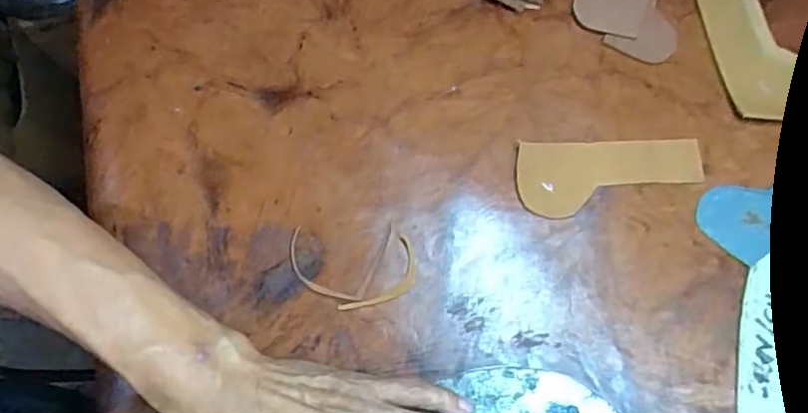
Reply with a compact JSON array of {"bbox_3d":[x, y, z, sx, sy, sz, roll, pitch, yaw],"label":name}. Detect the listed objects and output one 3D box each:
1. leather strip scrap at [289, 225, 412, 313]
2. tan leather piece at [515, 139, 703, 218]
[{"bbox_3d":[-0.034,0.039,0.385,0.080,0.004,0.055,-6,66,3],"label":"leather strip scrap"},{"bbox_3d":[0.139,-0.020,0.401,0.122,0.004,0.052,-2,67,5],"label":"tan leather piece"}]

